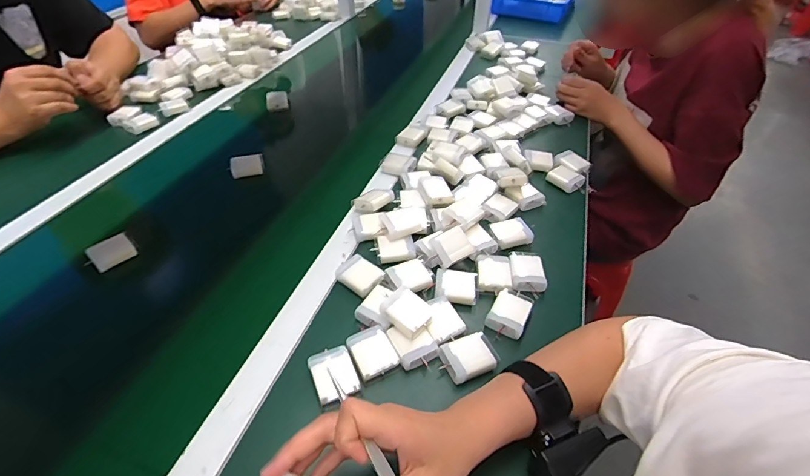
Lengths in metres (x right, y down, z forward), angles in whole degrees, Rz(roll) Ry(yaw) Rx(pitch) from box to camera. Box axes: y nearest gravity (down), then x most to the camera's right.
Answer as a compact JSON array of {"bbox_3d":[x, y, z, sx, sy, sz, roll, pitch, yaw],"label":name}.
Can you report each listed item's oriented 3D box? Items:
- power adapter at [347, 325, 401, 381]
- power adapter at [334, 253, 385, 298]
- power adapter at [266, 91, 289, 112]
[{"bbox_3d":[-0.034,0.121,0.424,0.043,0.014,0.051,-20,49,-21],"label":"power adapter"},{"bbox_3d":[-0.055,0.046,0.502,0.055,0.012,0.044,31,51,26],"label":"power adapter"},{"bbox_3d":[-0.268,-0.286,0.846,0.044,0.022,0.049,-10,46,-9],"label":"power adapter"}]

